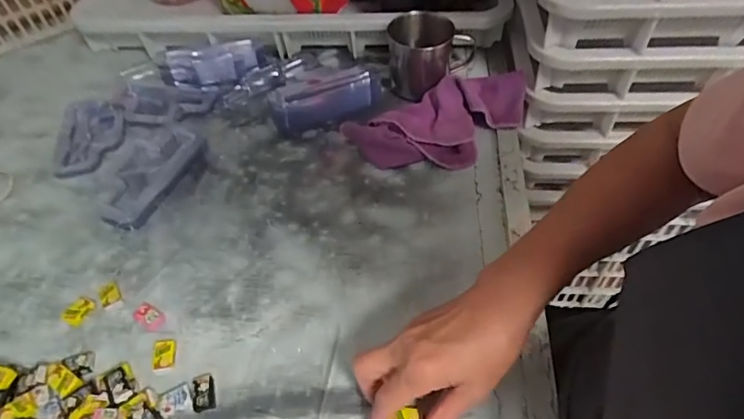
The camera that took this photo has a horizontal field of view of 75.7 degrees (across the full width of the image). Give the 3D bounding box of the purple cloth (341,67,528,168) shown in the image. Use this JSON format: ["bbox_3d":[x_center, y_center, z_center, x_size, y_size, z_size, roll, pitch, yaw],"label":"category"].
[{"bbox_3d":[0.087,-0.106,0.563,0.213,0.046,0.112,-21,52,-12],"label":"purple cloth"}]

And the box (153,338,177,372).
[{"bbox_3d":[-0.183,0.127,0.422,0.018,0.006,0.029,-12,51,-5],"label":"box"}]

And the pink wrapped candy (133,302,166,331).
[{"bbox_3d":[-0.208,0.101,0.447,0.032,0.007,0.018,26,58,23],"label":"pink wrapped candy"}]

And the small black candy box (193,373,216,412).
[{"bbox_3d":[-0.141,0.152,0.401,0.017,0.007,0.031,-15,51,-8],"label":"small black candy box"}]

